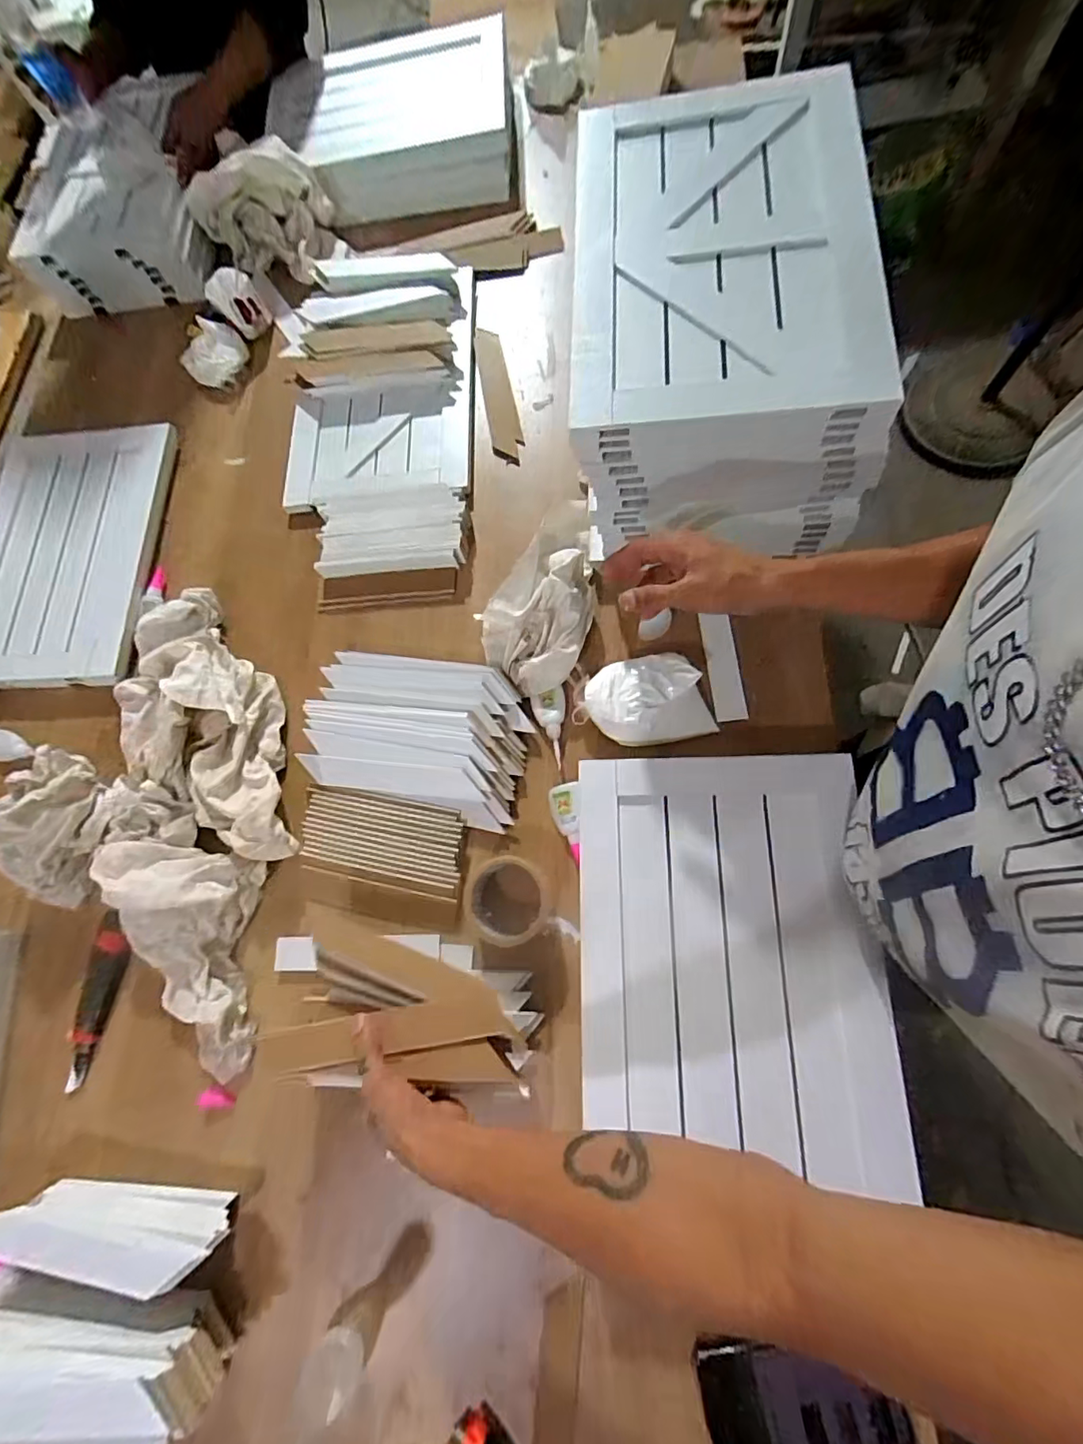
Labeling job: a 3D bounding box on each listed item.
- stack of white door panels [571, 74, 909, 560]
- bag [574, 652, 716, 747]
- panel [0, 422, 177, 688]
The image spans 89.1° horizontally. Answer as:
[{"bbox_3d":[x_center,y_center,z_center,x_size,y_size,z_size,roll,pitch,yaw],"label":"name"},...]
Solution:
[{"bbox_3d":[0.188,-0.434,0.601,0.288,0.175,0.413,0,74,8],"label":"stack of white door panels"},{"bbox_3d":[0.115,-0.024,0.638,0.154,0.052,0.099,-9,73,5],"label":"bag"},{"bbox_3d":[-0.720,-0.259,0.828,0.308,0.027,0.422,0,77,6],"label":"panel"}]

